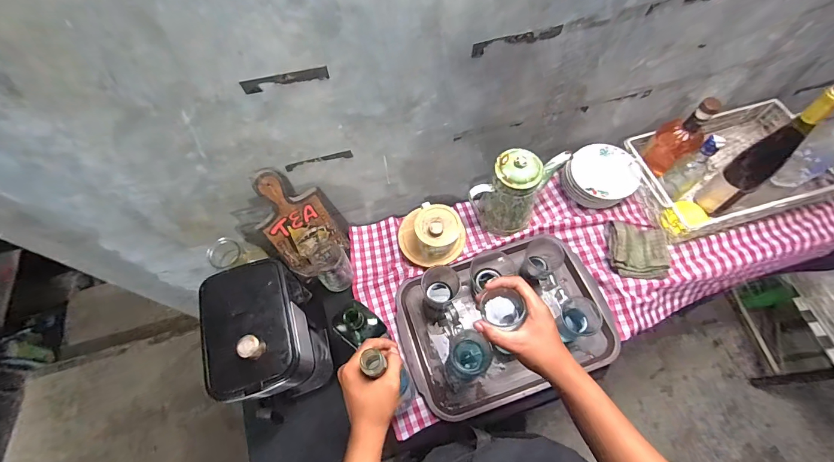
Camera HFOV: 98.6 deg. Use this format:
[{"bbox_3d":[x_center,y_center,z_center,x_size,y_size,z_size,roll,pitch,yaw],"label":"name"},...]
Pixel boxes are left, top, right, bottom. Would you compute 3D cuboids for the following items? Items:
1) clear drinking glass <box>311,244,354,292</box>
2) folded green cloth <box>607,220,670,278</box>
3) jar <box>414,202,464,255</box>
[{"bbox_3d":[-0.189,0.074,0.795,0.074,0.118,0.089,-20,64,-8],"label":"clear drinking glass"},{"bbox_3d":[0.484,0.042,0.786,0.117,0.031,0.126,6,64,6],"label":"folded green cloth"},{"bbox_3d":[0.044,0.003,0.800,0.099,0.089,0.097,-1,63,2],"label":"jar"}]

